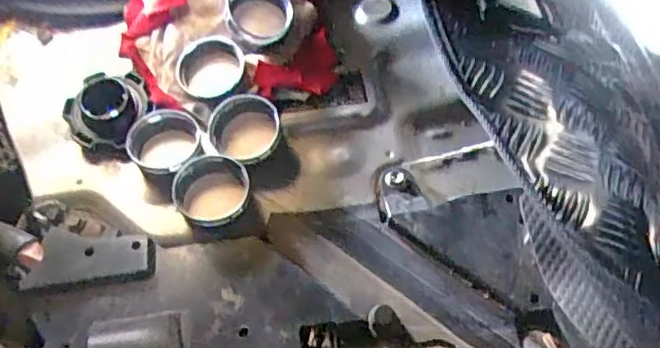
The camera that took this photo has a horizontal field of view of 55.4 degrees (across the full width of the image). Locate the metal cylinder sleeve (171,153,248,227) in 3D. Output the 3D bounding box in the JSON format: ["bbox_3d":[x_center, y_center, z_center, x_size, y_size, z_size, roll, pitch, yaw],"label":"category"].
[{"bbox_3d":[-0.080,0.012,0.419,0.049,0.022,0.055,16,61,10],"label":"metal cylinder sleeve"}]

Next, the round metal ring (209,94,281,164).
[{"bbox_3d":[-0.060,-0.030,0.449,0.050,0.019,0.059,-35,65,-18],"label":"round metal ring"}]

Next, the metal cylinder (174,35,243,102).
[{"bbox_3d":[-0.091,-0.081,0.472,0.048,0.014,0.054,-18,61,-9],"label":"metal cylinder"}]

